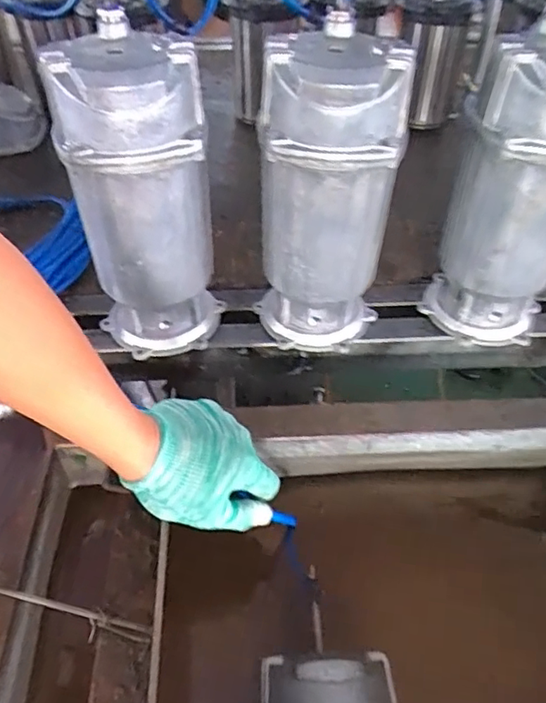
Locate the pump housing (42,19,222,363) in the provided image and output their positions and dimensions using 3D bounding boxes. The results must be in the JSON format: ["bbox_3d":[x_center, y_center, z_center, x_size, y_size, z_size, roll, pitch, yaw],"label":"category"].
[{"bbox_3d":[-0.127,-0.139,0.546,0.125,0.292,0.108,-11,47,-11],"label":"pump housing"}]

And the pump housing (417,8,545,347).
[{"bbox_3d":[0.244,-0.151,0.565,0.116,0.292,0.113,2,46,1],"label":"pump housing"}]

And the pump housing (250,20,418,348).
[{"bbox_3d":[0.050,-0.141,0.552,0.126,0.294,0.107,4,46,3],"label":"pump housing"}]

